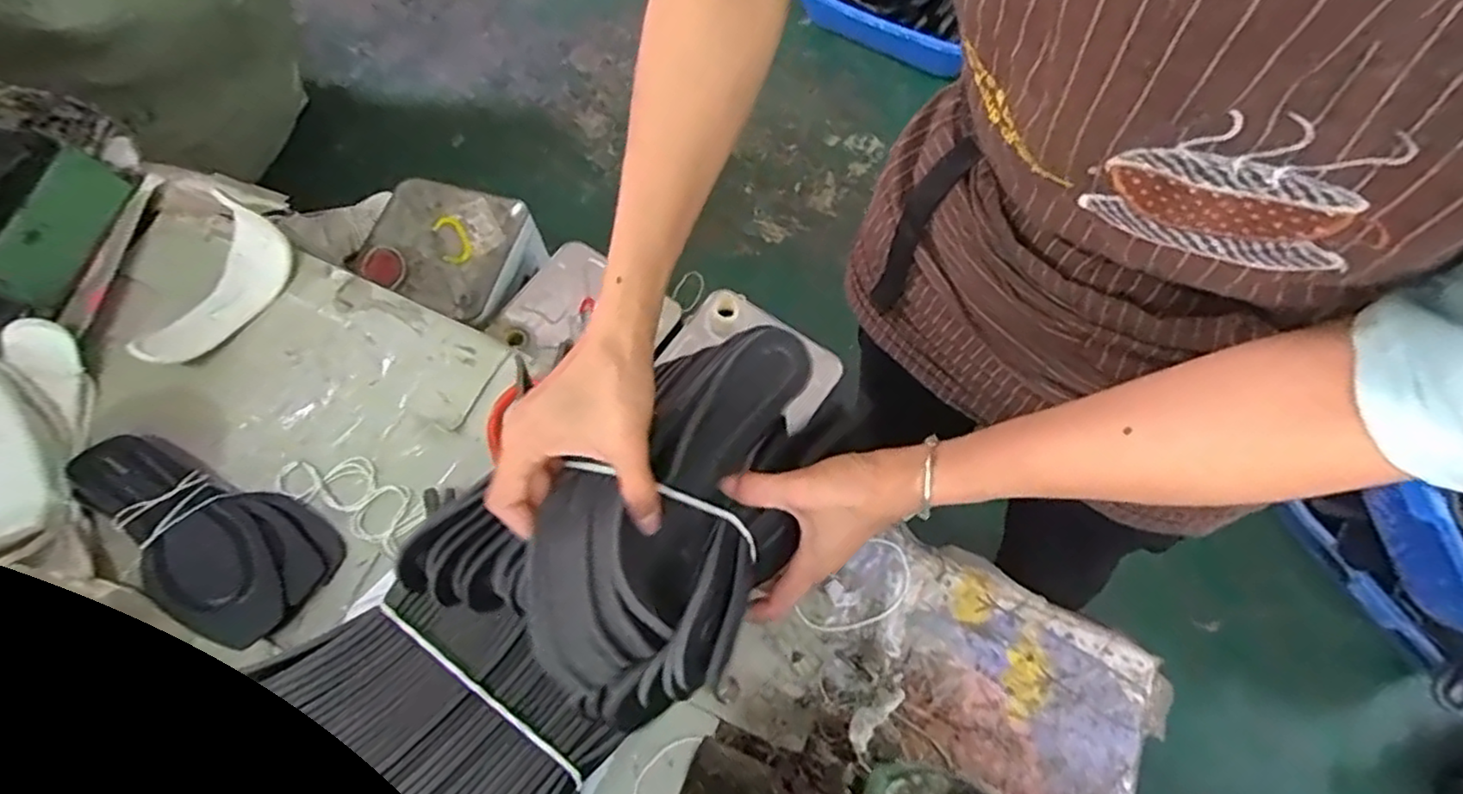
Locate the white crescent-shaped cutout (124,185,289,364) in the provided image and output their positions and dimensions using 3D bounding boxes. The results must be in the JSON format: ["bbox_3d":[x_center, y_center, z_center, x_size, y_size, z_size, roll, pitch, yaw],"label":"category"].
[{"bbox_3d":[-0.489,-0.098,0.650,0.067,0.048,0.165,23,71,11],"label":"white crescent-shaped cutout"}]

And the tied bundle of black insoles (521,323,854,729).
[{"bbox_3d":[-0.028,0.060,0.401,0.126,0.061,0.235,24,54,11],"label":"tied bundle of black insoles"}]

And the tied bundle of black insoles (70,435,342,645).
[{"bbox_3d":[-0.456,0.100,0.576,0.252,0.047,0.109,32,73,13],"label":"tied bundle of black insoles"}]

